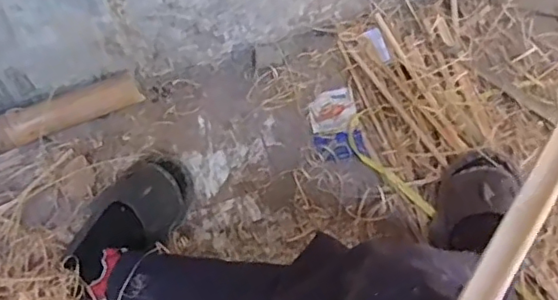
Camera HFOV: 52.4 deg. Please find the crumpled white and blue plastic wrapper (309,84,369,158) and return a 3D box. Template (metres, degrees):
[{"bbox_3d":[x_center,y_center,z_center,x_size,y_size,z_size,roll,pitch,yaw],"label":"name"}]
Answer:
[{"bbox_3d":[0.109,-0.051,1.084,0.092,0.025,0.154,-9,62,-3],"label":"crumpled white and blue plastic wrapper"}]

